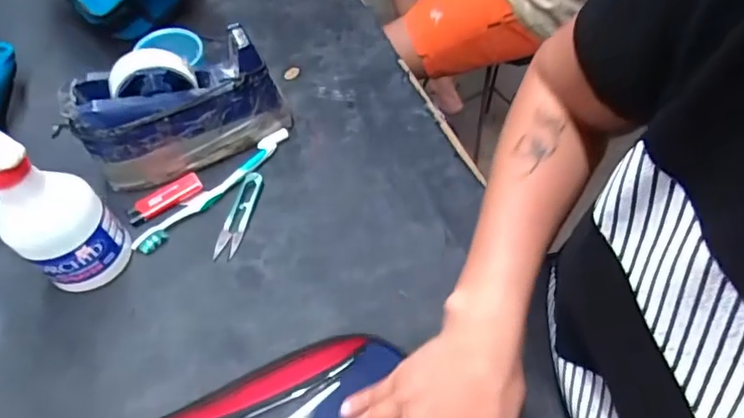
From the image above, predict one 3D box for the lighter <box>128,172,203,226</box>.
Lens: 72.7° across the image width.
[{"bbox_3d":[-0.219,-0.013,0.533,0.079,0.009,0.024,-34,60,-20],"label":"lighter"}]

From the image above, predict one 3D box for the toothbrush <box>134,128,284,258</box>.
[{"bbox_3d":[-0.165,-0.024,0.540,0.026,0.011,0.199,35,63,23],"label":"toothbrush"}]

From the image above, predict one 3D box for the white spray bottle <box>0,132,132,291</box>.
[{"bbox_3d":[-0.281,-0.007,0.427,0.082,0.179,0.077,33,63,23],"label":"white spray bottle"}]

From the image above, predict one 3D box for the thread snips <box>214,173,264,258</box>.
[{"bbox_3d":[-0.137,0.004,0.523,0.023,0.006,0.101,9,56,9],"label":"thread snips"}]

